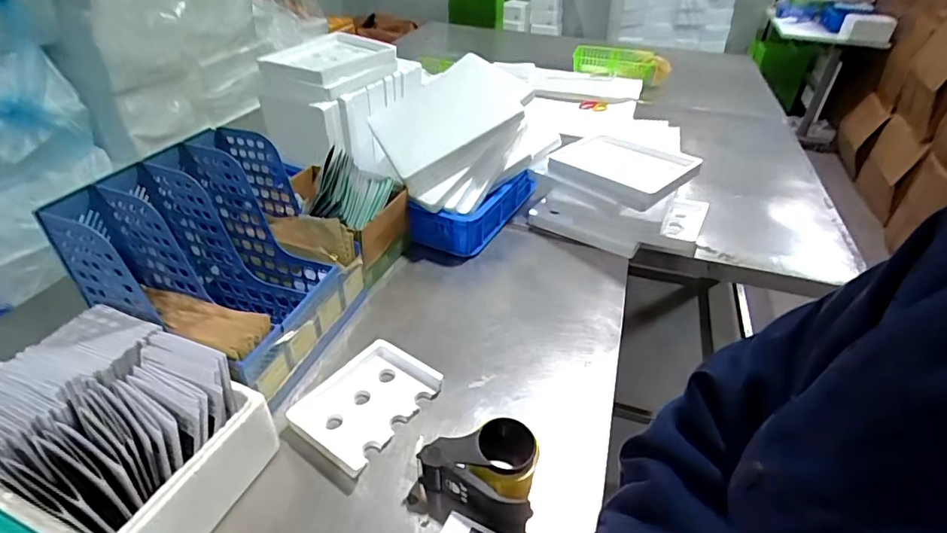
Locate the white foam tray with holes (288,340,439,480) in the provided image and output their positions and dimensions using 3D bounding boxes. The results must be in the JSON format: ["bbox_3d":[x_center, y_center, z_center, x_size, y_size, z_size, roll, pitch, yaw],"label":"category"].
[{"bbox_3d":[-0.166,0.206,0.767,0.145,0.032,0.197,23,41,25],"label":"white foam tray with holes"}]

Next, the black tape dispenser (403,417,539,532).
[{"bbox_3d":[0.003,0.268,0.664,0.159,0.070,0.142,10,37,10],"label":"black tape dispenser"}]

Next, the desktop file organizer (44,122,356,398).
[{"bbox_3d":[-0.386,-0.006,0.798,0.276,0.303,0.320,14,37,15],"label":"desktop file organizer"}]

